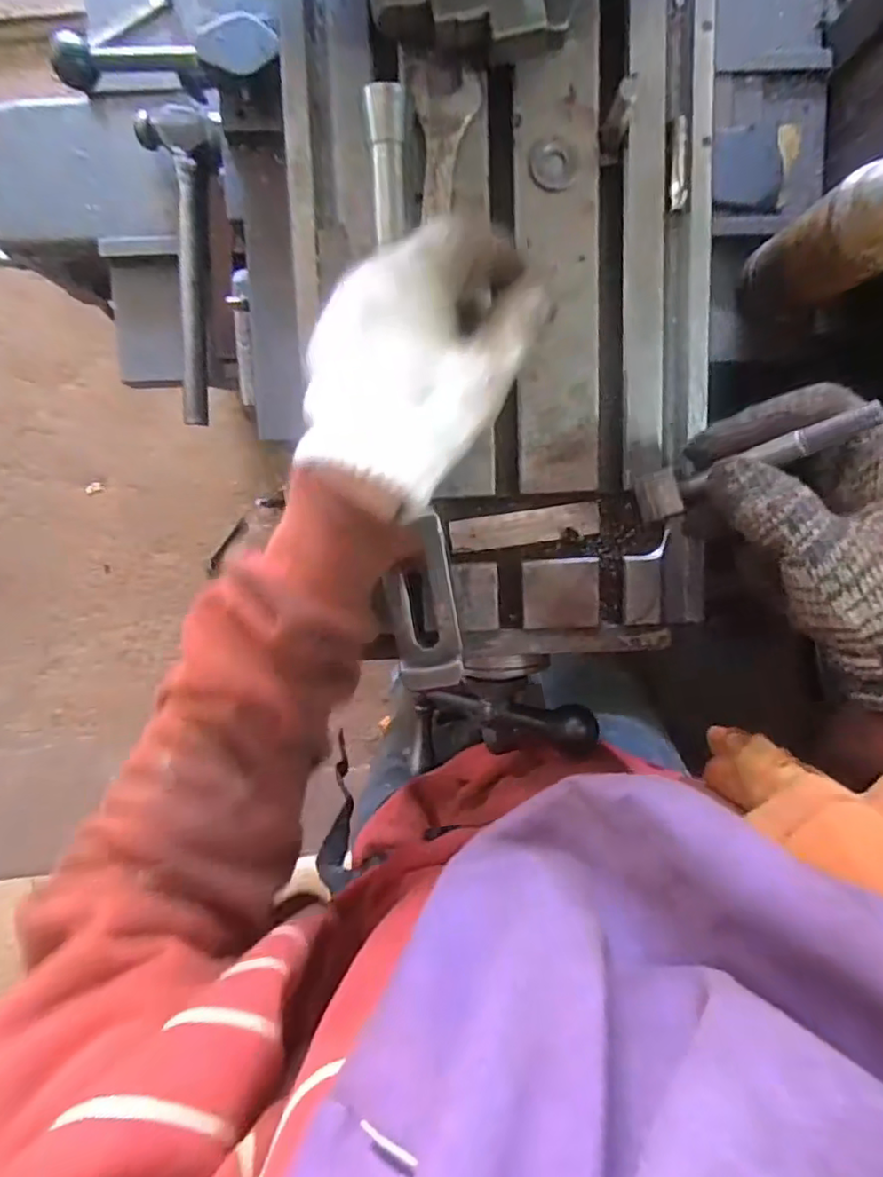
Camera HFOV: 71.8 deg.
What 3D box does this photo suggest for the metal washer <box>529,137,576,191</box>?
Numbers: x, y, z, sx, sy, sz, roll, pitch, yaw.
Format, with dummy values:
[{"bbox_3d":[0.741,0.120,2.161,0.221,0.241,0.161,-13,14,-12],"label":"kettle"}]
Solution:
[{"bbox_3d":[0.065,-0.250,0.357,0.027,0.005,0.029,0,98,-2],"label":"metal washer"}]

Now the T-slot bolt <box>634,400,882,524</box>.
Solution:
[{"bbox_3d":[0.142,-0.059,0.288,0.018,0.113,0.023,-36,100,-42],"label":"T-slot bolt"}]

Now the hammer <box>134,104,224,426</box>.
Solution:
[{"bbox_3d":[-0.204,-0.265,0.513,0.063,0.028,0.240,-3,98,-1],"label":"hammer"}]

